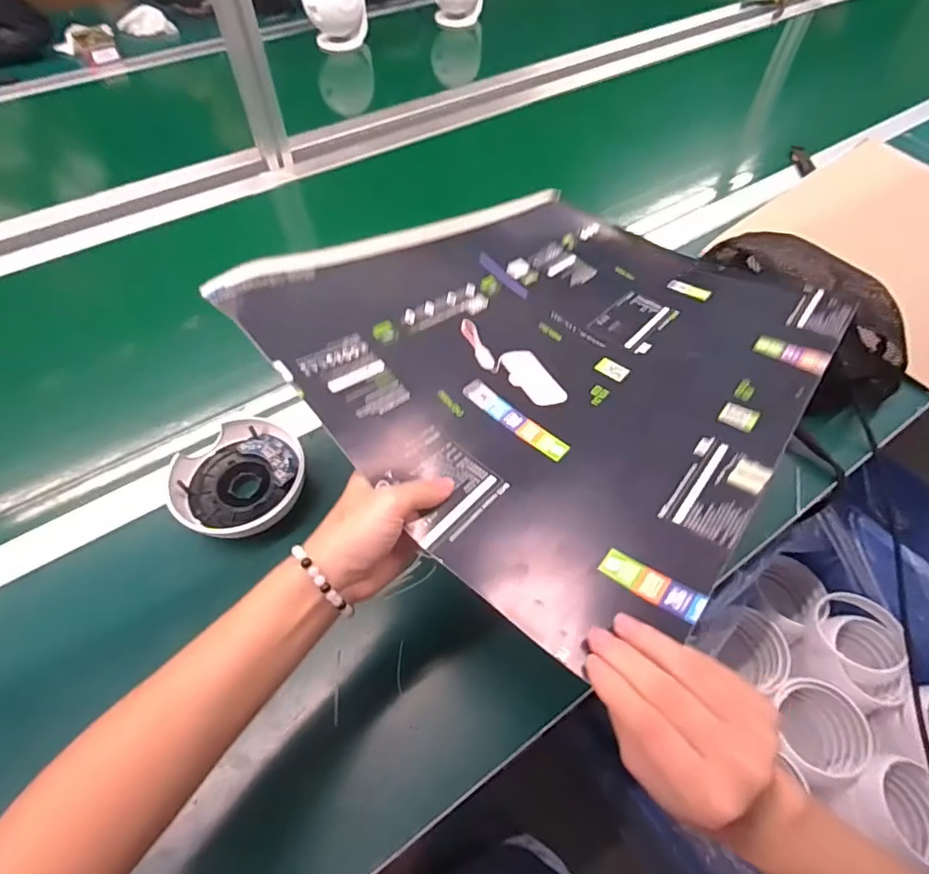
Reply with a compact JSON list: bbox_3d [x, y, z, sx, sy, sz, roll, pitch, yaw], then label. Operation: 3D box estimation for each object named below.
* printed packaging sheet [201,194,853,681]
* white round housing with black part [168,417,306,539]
[{"bbox_3d":[0.107,-0.096,0.428,0.346,0.135,0.467,37,63,21],"label":"printed packaging sheet"},{"bbox_3d":[-0.204,0.038,0.473,0.105,0.027,0.114,1,56,-1],"label":"white round housing with black part"}]

